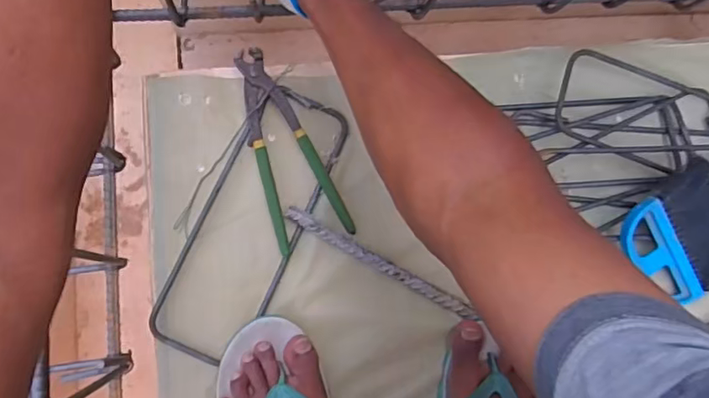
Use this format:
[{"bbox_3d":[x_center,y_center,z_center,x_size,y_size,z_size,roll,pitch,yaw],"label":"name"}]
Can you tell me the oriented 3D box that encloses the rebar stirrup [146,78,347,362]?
[{"bbox_3d":[-0.108,0.025,0.574,0.107,0.015,0.295,25,84,-2],"label":"rebar stirrup"}]

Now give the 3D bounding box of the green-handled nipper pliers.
[{"bbox_3d":[-0.080,-0.051,0.576,0.079,0.025,0.210,-25,88,-6],"label":"green-handled nipper pliers"}]

